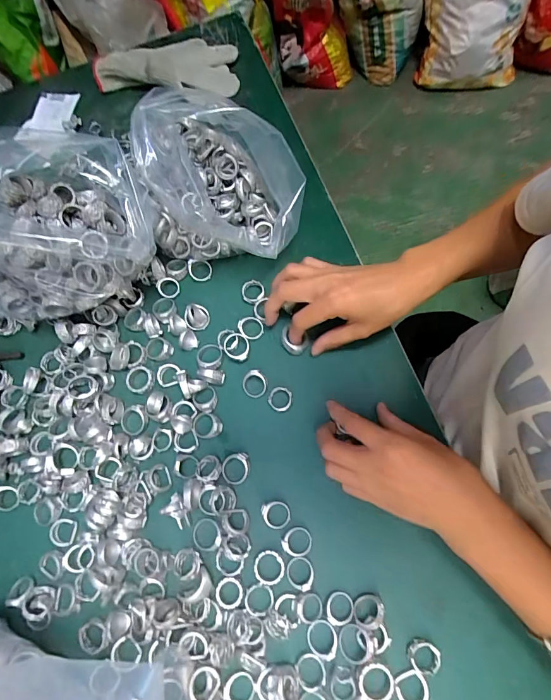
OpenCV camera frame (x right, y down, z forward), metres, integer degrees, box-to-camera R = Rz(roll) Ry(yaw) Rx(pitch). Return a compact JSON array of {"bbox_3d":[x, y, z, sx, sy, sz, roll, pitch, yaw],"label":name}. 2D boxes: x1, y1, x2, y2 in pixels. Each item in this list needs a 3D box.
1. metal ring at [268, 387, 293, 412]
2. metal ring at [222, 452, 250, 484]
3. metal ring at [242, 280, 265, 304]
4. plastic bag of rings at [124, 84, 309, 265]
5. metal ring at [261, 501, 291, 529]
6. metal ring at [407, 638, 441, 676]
[{"bbox_3d":[0.005,0.048,0.369,0.021,0.009,0.022,-1,69,2],"label":"metal ring"},{"bbox_3d":[-0.035,0.107,0.347,0.028,0.008,0.024,-32,71,-10],"label":"metal ring"},{"bbox_3d":[-0.023,-0.062,0.407,0.024,0.006,0.025,-2,73,8],"label":"metal ring"},{"bbox_3d":[-0.057,-0.177,0.381,0.168,0.153,0.121,6,71,6],"label":"plastic bag of rings"},{"bbox_3d":[0.001,0.142,0.333,0.023,0.009,0.023,-1,69,2],"label":"metal ring"},{"bbox_3d":[0.113,0.234,0.292,0.023,0.009,0.021,-1,69,2],"label":"metal ring"}]

